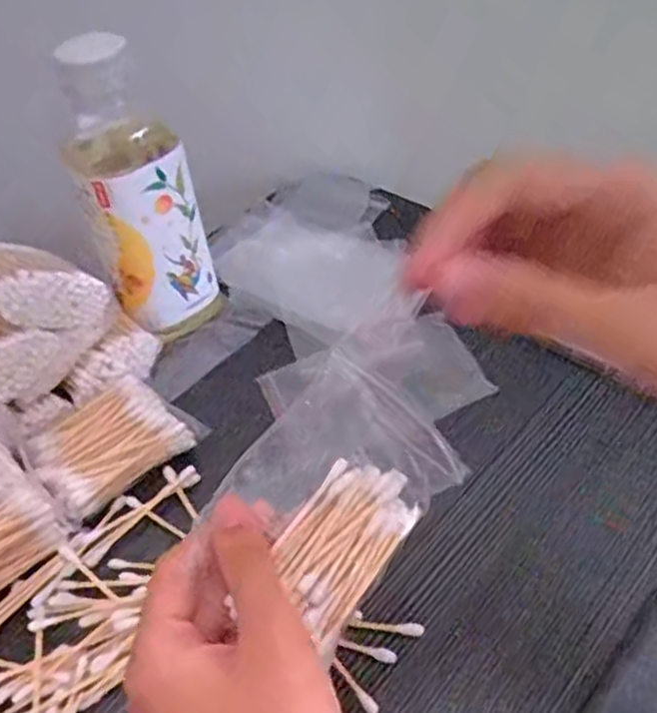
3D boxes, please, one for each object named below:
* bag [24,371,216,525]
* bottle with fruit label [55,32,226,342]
[{"bbox_3d":[-0.122,0.047,0.410,0.082,0.024,0.067,-36,52,-27],"label":"bag"},{"bbox_3d":[-0.115,-0.097,0.442,0.066,0.162,0.067,-17,46,-11],"label":"bottle with fruit label"}]

